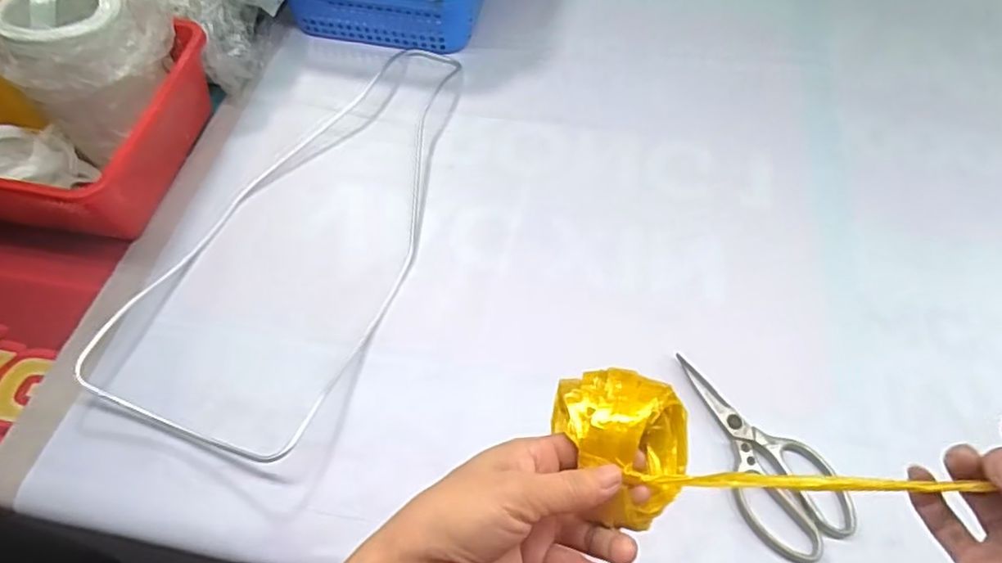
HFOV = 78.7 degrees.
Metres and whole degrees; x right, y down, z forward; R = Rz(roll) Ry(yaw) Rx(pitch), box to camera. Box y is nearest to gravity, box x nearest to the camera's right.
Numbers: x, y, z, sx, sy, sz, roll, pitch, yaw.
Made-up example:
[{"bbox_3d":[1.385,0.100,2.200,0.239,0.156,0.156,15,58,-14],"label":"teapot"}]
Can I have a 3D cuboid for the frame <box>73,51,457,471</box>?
[{"bbox_3d":[-0.194,-0.091,0.706,0.245,0.028,0.576,20,60,12],"label":"frame"}]

